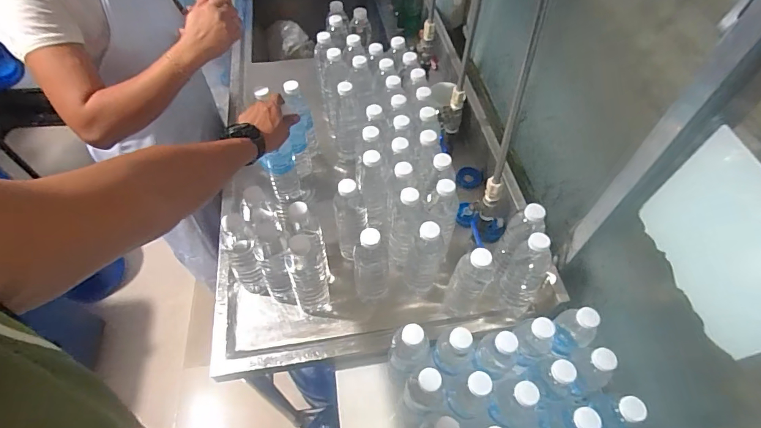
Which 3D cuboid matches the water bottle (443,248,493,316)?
[{"bbox_3d":[0.160,0.114,0.710,0.060,0.200,0.064,2,56,-3],"label":"water bottle"}]

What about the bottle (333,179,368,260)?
[{"bbox_3d":[-0.057,0.013,0.783,0.062,0.220,0.063,-2,56,-5],"label":"bottle"}]

